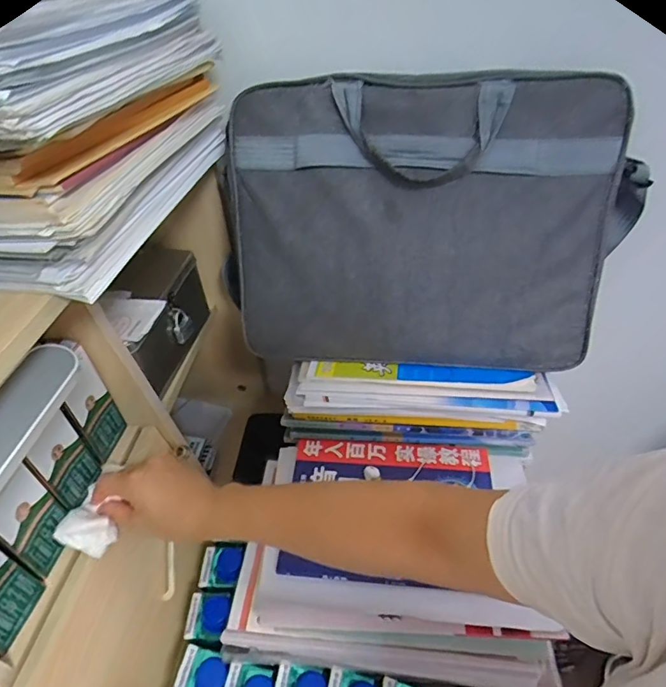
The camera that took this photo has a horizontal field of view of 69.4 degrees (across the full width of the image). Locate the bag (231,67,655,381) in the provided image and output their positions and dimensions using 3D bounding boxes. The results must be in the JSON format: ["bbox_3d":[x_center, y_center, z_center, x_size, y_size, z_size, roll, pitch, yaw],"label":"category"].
[{"bbox_3d":[0.106,-0.123,0.539,0.451,0.309,0.070,3,20,7],"label":"bag"}]

